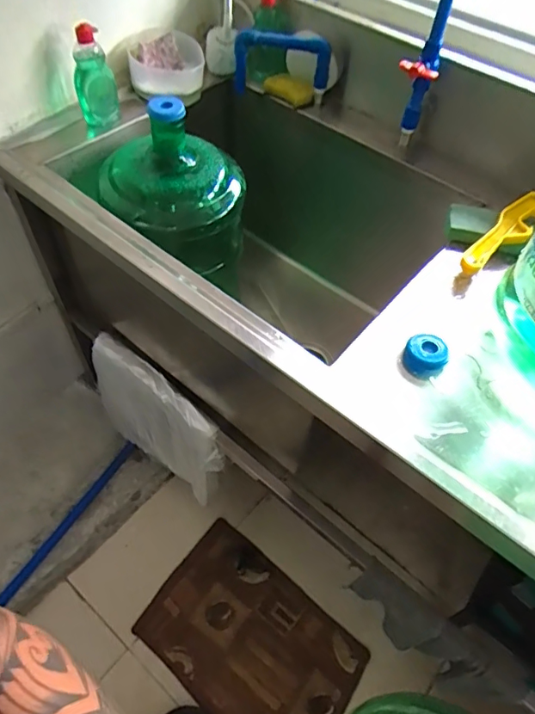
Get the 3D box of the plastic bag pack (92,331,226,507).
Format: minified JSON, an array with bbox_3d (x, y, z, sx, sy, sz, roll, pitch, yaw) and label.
[{"bbox_3d":[-0.253,0.164,1.169,0.396,0.355,0.079,36,60,20],"label":"plastic bag pack"}]

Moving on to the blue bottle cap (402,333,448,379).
[{"bbox_3d":[0.204,-0.001,0.641,0.052,0.029,0.052,2,54,-3],"label":"blue bottle cap"}]

